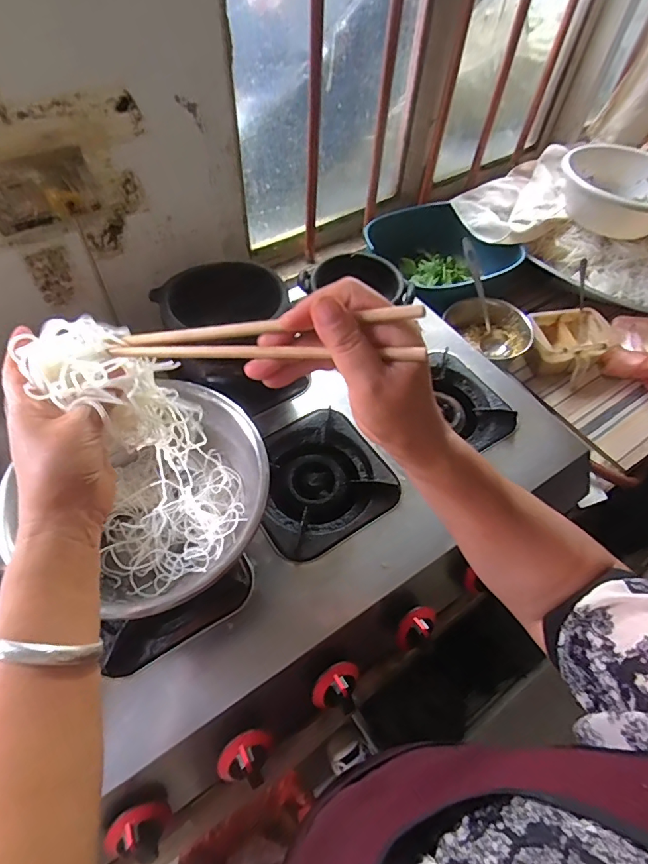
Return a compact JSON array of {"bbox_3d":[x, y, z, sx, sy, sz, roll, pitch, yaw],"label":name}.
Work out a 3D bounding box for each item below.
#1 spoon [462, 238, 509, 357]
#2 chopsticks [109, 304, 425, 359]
[{"bbox_3d":[0.294,-0.249,0.845,0.044,0.050,0.219,-22,100,-17],"label":"spoon"},{"bbox_3d":[-0.048,-0.060,0.295,0.222,0.023,0.016,-1,54,22],"label":"chopsticks"}]

